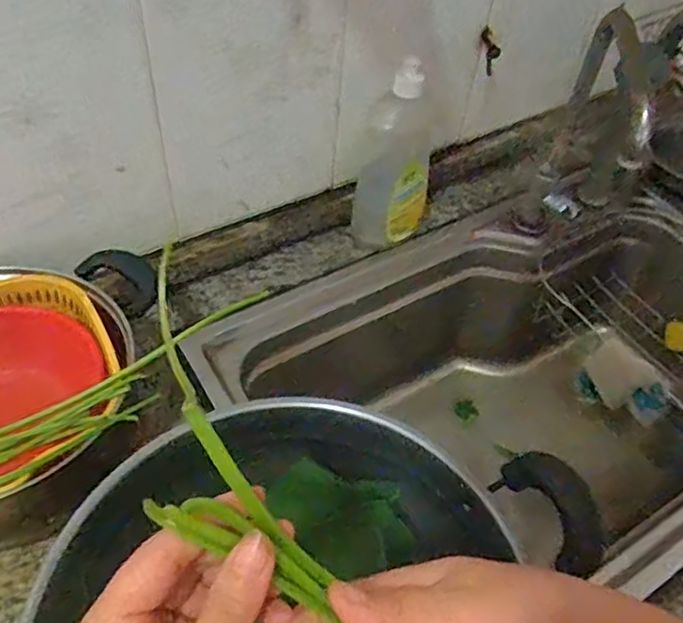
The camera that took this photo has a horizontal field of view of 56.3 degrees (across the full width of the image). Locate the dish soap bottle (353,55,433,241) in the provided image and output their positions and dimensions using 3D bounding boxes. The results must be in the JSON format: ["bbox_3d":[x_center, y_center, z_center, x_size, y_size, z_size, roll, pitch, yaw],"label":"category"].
[{"bbox_3d":[0.063,-0.171,0.726,0.085,0.205,0.064,11,50,5],"label":"dish soap bottle"}]

